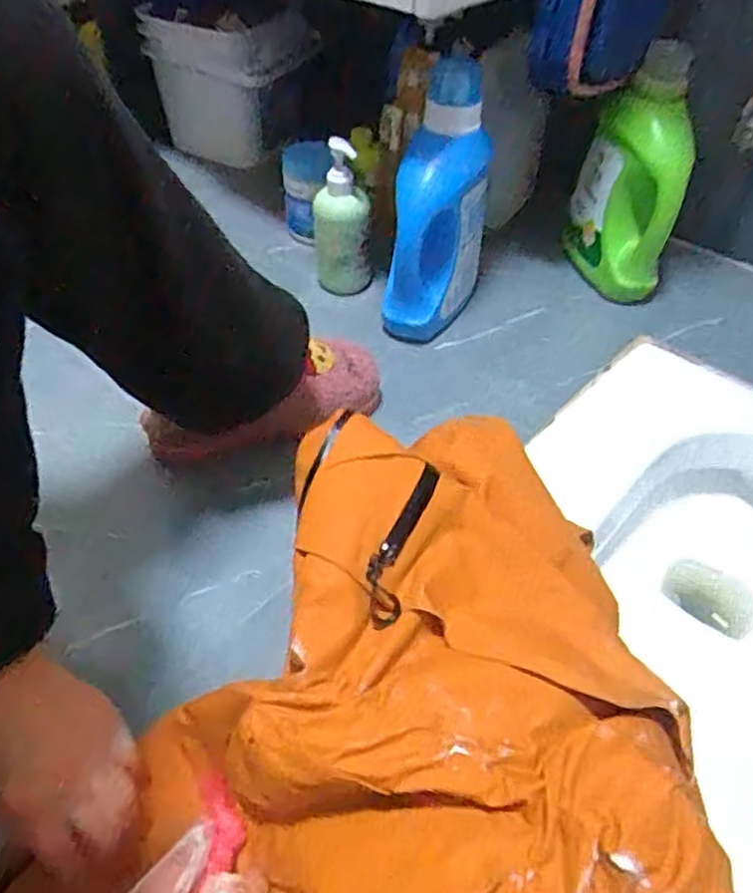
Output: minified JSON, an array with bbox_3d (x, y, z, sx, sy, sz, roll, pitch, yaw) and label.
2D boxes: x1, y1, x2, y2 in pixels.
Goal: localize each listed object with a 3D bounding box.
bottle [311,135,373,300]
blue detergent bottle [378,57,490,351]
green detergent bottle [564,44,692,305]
[{"bbox_3d":[-0.047,-0.289,0.851,0.071,0.183,0.068,-6,47,-6],"label":"bottle"},{"bbox_3d":[0.072,-0.269,0.794,0.092,0.266,0.147,18,49,16],"label":"blue detergent bottle"},{"bbox_3d":[0.316,-0.331,0.861,0.148,0.266,0.097,10,47,9],"label":"green detergent bottle"}]

